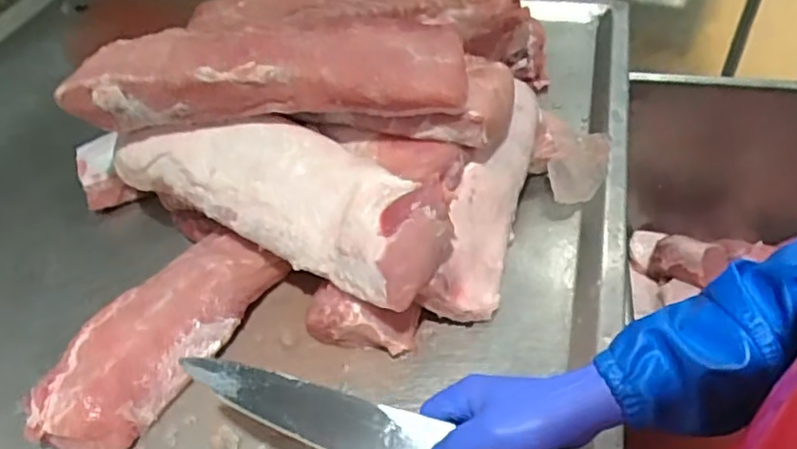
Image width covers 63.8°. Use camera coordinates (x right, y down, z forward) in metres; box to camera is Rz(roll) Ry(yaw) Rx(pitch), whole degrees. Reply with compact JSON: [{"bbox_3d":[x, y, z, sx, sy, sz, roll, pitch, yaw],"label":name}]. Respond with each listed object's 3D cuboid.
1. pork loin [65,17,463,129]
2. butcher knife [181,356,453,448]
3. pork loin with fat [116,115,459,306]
[{"bbox_3d":[-0.145,-0.167,0.700,0.427,0.071,0.110,-3,48,4],"label":"pork loin"},{"bbox_3d":[0.000,0.165,0.484,0.351,0.035,0.043,11,45,13],"label":"butcher knife"},{"bbox_3d":[-0.132,-0.042,0.689,0.396,0.092,0.124,21,54,24],"label":"pork loin with fat"}]

